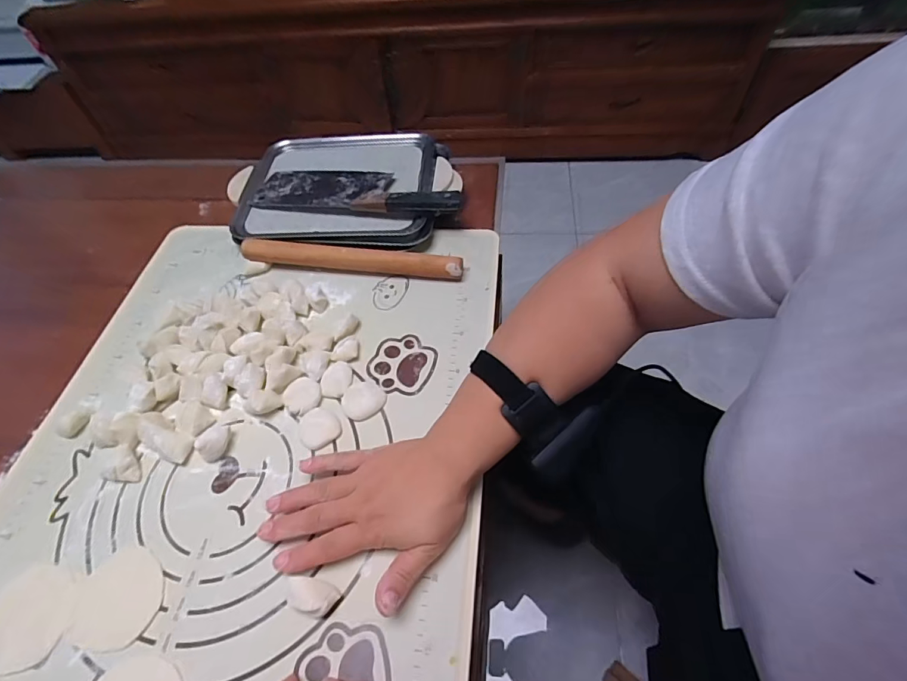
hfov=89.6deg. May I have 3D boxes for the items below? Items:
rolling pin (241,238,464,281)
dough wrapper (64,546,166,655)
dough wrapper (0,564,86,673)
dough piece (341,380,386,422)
[{"bbox_3d":[-0.123,-0.099,0.550,0.269,0.030,0.029,5,56,9],"label":"rolling pin"},{"bbox_3d":[-0.267,0.204,0.366,0.068,0.004,0.072,-3,55,4],"label":"dough wrapper"},{"bbox_3d":[-0.337,0.217,0.360,0.066,0.004,0.070,-2,55,4],"label":"dough wrapper"},{"bbox_3d":[-0.089,0.057,0.447,0.042,0.013,0.038,-31,58,-16],"label":"dough piece"}]

